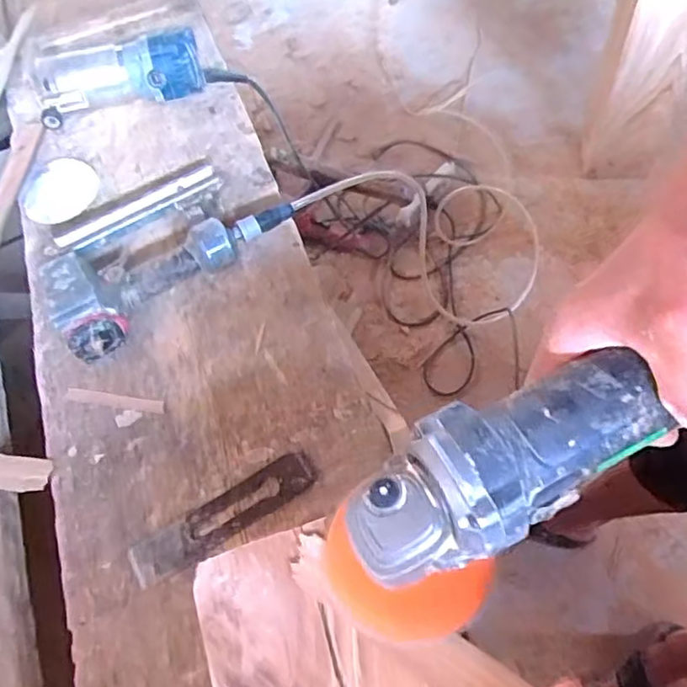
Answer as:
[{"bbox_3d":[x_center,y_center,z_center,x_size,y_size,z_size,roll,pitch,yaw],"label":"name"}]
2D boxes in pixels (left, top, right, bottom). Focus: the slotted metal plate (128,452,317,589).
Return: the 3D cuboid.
[{"bbox_3d":[-0.105,0.154,0.552,0.171,0.010,0.040,-31,64,-13],"label":"slotted metal plate"}]

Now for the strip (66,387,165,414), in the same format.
[{"bbox_3d":[-0.228,0.056,0.619,0.103,0.006,0.012,9,63,8],"label":"strip"}]

